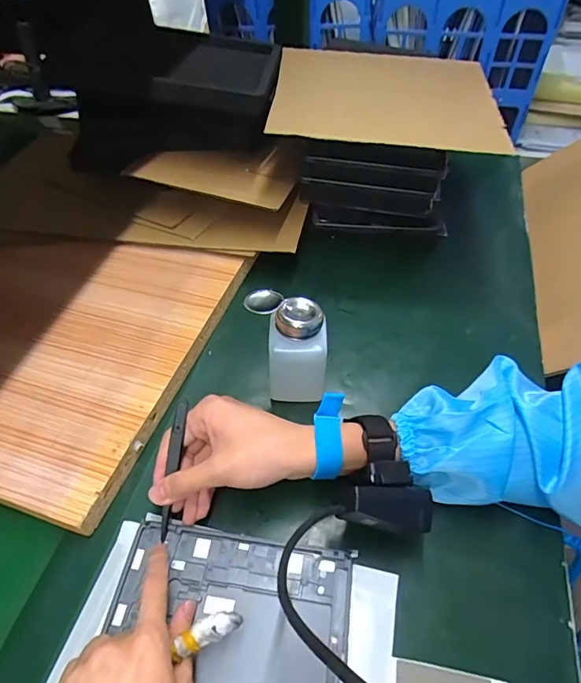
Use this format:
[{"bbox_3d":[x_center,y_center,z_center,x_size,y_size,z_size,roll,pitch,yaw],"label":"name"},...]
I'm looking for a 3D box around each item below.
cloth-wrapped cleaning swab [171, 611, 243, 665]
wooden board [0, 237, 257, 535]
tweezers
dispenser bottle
[{"bbox_3d":[-0.051,0.182,0.281,0.042,0.009,0.014,-22,51,-13],"label":"cloth-wrapped cleaning swab"},{"bbox_3d":[-0.268,-0.012,0.485,0.339,0.028,0.329,13,51,15],"label":"wooden board"},{"bbox_3d":[-0.092,0.099,0.351,0.012,0.012,0.108,12,95,14],"label":"tweezers"},{"bbox_3d":[0.000,0.010,0.418,0.070,0.114,0.046,-1,49,3],"label":"dispenser bottle"}]

